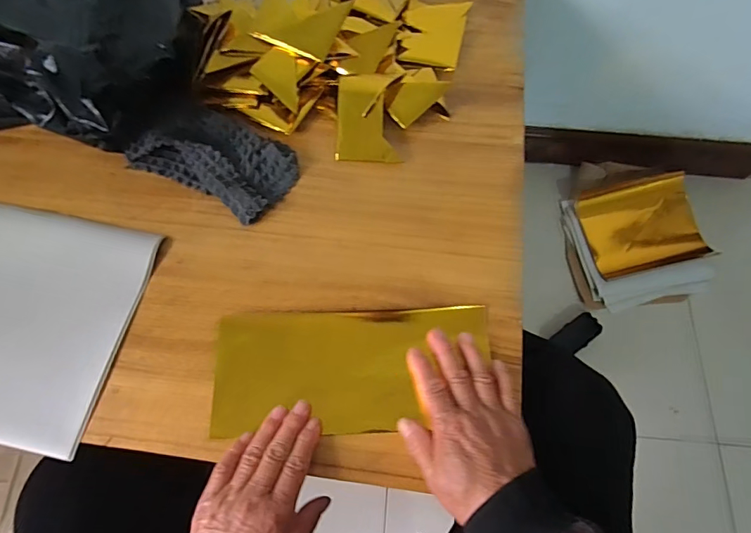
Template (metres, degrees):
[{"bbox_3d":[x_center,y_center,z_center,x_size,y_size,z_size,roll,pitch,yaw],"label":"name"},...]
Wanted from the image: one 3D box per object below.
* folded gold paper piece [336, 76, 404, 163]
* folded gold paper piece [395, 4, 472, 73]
[{"bbox_3d":[-0.008,-0.165,0.487,0.068,0.006,0.094,1,95,1],"label":"folded gold paper piece"},{"bbox_3d":[0.072,-0.295,0.548,0.076,0.012,0.100,12,68,5],"label":"folded gold paper piece"}]

